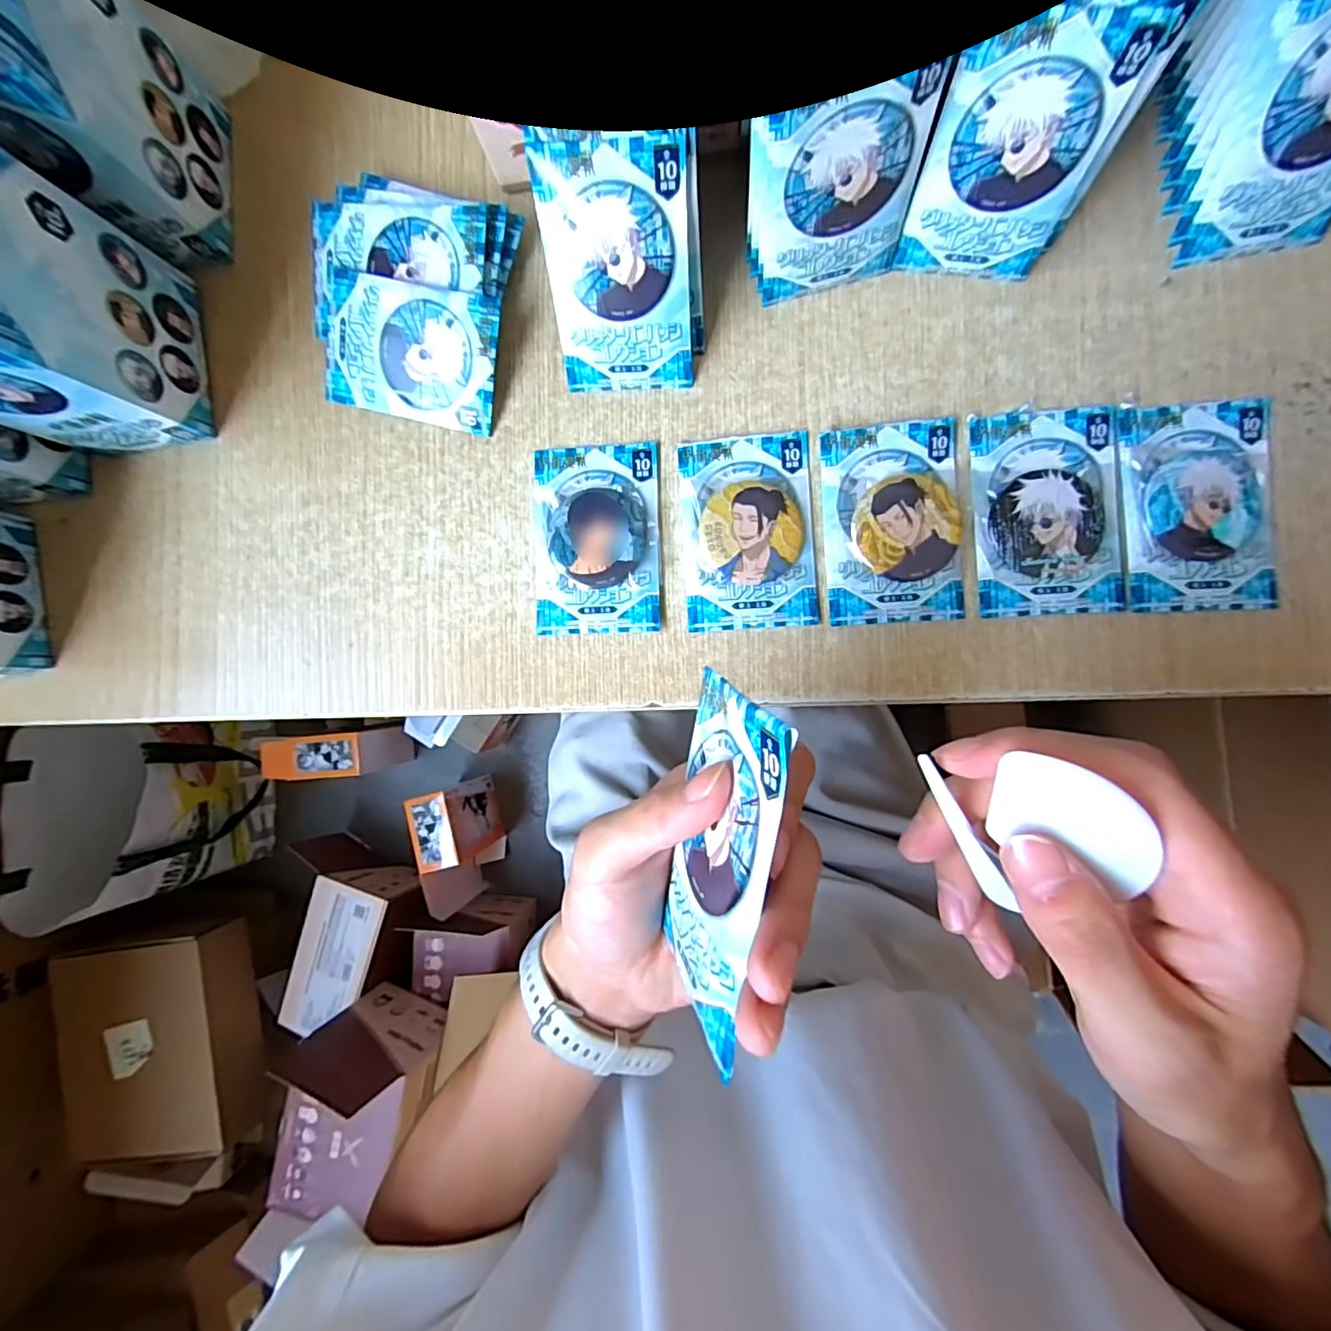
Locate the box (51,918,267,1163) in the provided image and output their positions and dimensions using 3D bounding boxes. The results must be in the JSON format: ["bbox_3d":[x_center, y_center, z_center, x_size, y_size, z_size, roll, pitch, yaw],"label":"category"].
[{"bbox_3d":[-0.818,0.598,0.928,0.297,0.121,0.345,-5,88,5],"label":"box"}]

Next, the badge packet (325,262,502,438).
[{"bbox_3d":[-0.143,-0.175,0.321,0.103,0.006,0.069,14,110,5],"label":"badge packet"}]

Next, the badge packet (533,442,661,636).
[{"bbox_3d":[-0.039,-0.070,0.315,0.069,0.011,0.103,-2,88,6],"label":"badge packet"}]

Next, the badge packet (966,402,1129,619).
[{"bbox_3d":[0.195,-0.079,0.292,0.071,0.009,0.104,-2,88,6],"label":"badge packet"}]

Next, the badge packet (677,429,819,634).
[{"bbox_3d":[0.044,-0.072,0.306,0.069,0.012,0.103,-4,88,6],"label":"badge packet"}]

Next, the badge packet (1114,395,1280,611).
[{"bbox_3d":[0.267,-0.080,0.285,0.073,0.009,0.104,-2,88,6],"label":"badge packet"}]

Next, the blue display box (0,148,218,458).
[{"bbox_3d":[-0.314,-0.173,0.280,0.076,0.141,0.095,-7,87,5],"label":"blue display box"}]

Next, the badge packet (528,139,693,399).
[{"bbox_3d":[-0.022,-0.187,0.281,0.069,0.101,0.005,0,47,5],"label":"badge packet"}]

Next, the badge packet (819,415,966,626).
[{"bbox_3d":[0.119,-0.074,0.299,0.070,0.010,0.102,-3,88,6],"label":"badge packet"}]

